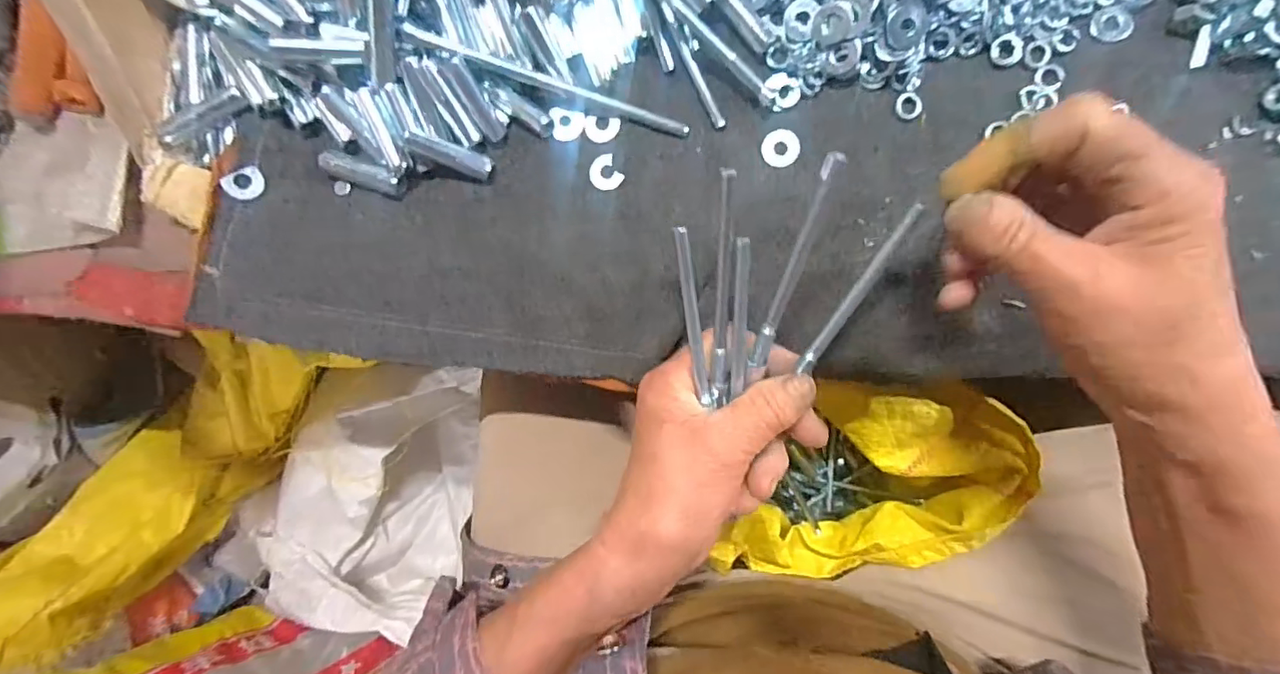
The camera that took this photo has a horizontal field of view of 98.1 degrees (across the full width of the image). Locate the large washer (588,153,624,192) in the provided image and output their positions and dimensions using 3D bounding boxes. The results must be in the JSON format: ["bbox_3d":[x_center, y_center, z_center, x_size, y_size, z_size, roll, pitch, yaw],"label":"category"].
[{"bbox_3d":[-0.019,-0.086,0.292,0.016,0.004,0.020,-33,89,3],"label":"large washer"}]

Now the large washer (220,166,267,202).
[{"bbox_3d":[-0.206,-0.080,0.291,0.019,0.004,0.016,-46,110,-30],"label":"large washer"}]

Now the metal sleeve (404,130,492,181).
[{"bbox_3d":[-0.098,-0.094,0.287,0.042,0.010,0.012,18,92,-20],"label":"metal sleeve"}]

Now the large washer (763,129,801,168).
[{"bbox_3d":[0.074,-0.099,0.291,0.019,0.004,0.020,0,91,3],"label":"large washer"}]

